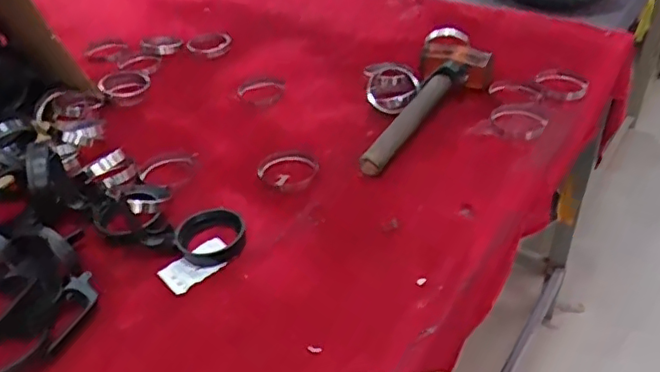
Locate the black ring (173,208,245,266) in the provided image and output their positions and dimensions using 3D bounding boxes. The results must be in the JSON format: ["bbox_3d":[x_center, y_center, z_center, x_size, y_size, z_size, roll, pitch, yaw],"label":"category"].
[{"bbox_3d":[-0.119,0.050,0.600,0.068,0.024,0.054,-12,39,-13],"label":"black ring"}]

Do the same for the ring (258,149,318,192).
[{"bbox_3d":[-0.048,-0.023,0.703,0.068,0.012,0.068,-1,38,1],"label":"ring"}]

